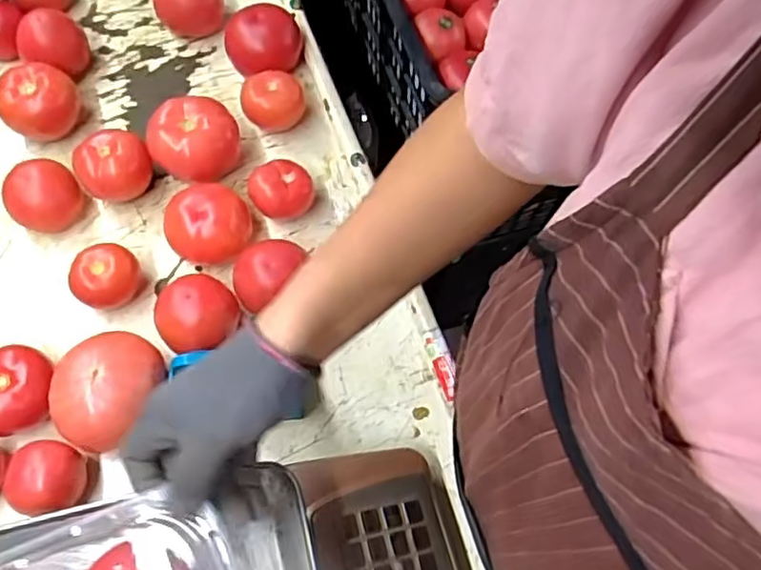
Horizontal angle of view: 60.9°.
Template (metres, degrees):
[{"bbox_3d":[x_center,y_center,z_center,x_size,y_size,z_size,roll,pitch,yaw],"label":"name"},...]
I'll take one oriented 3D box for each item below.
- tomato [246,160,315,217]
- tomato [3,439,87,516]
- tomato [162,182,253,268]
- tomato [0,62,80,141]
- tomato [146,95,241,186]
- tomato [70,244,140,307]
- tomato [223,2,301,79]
[{"bbox_3d":[-0.097,-0.091,0.638,0.062,0.050,0.055,-9,67,-6],"label":"tomato"},{"bbox_3d":[-0.274,0.158,0.529,0.054,0.043,0.057,1,66,-2],"label":"tomato"},{"bbox_3d":[-0.165,-0.060,0.619,0.080,0.055,0.078,-25,70,-13],"label":"tomato"},{"bbox_3d":[-0.350,-0.186,0.668,0.075,0.063,0.066,-27,70,-13],"label":"tomato"},{"bbox_3d":[-0.186,-0.139,0.650,0.086,0.066,0.076,-39,74,-17],"label":"tomato"},{"bbox_3d":[-0.250,-0.007,0.593,0.059,0.049,0.053,-30,71,-14],"label":"tomato"},{"bbox_3d":[-0.127,-0.263,0.707,0.082,0.059,0.076,-11,67,-7],"label":"tomato"}]

